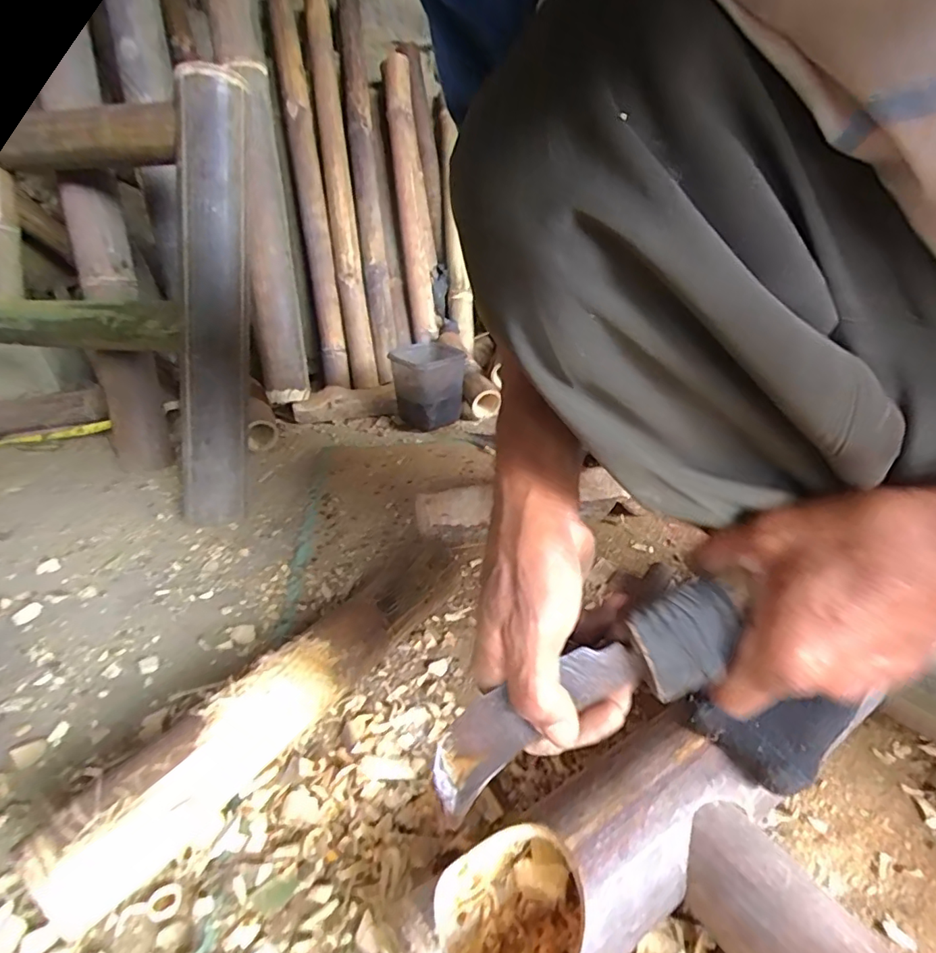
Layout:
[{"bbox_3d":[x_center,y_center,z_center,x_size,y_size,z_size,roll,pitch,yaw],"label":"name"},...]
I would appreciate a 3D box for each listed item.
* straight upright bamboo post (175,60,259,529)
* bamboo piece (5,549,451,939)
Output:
[{"bbox_3d":[-0.301,-0.196,0.628,0.064,0.510,0.072,10,11,21],"label":"straight upright bamboo post"},{"bbox_3d":[-0.132,0.163,0.413,0.076,0.067,0.351,19,35,32],"label":"bamboo piece"}]

